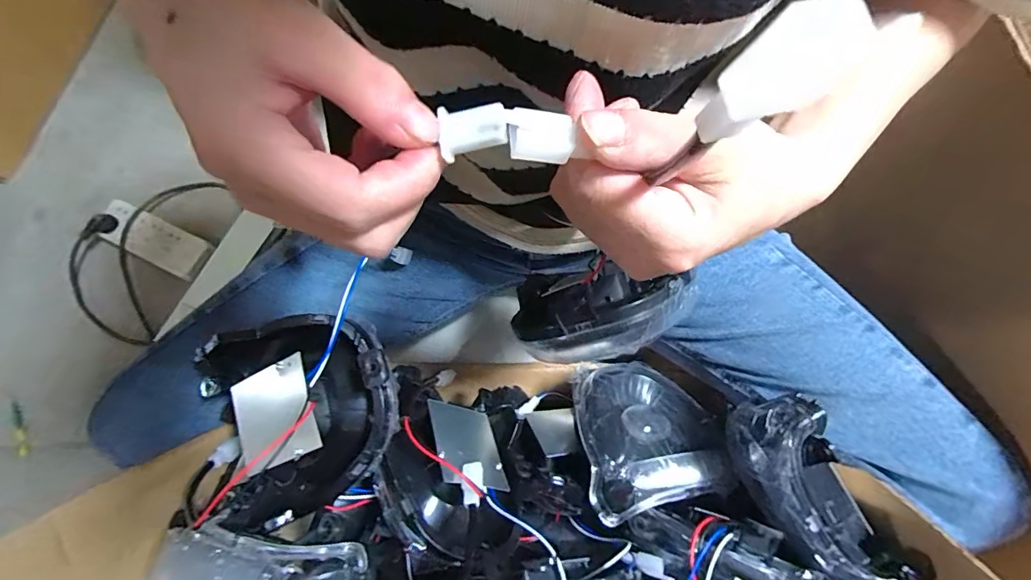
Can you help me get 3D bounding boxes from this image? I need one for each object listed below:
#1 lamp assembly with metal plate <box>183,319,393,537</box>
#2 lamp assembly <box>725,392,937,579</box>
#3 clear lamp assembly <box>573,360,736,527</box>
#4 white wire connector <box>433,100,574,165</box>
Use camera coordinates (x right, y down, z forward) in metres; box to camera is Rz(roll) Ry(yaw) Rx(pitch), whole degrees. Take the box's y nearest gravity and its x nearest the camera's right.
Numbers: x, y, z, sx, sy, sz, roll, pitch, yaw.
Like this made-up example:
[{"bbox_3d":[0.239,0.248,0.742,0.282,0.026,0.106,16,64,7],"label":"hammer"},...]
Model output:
[{"bbox_3d":[-0.154,0.086,0.306,0.150,0.070,0.130,7,70,3],"label":"lamp assembly with metal plate"},{"bbox_3d":[0.195,0.135,0.302,0.061,0.055,0.130,-33,72,-11],"label":"lamp assembly"},{"bbox_3d":[0.113,0.116,0.390,0.122,0.070,0.126,-7,69,-2],"label":"clear lamp assembly"},{"bbox_3d":[-0.003,-0.047,0.139,0.038,0.009,0.016,4,69,-2],"label":"white wire connector"}]

